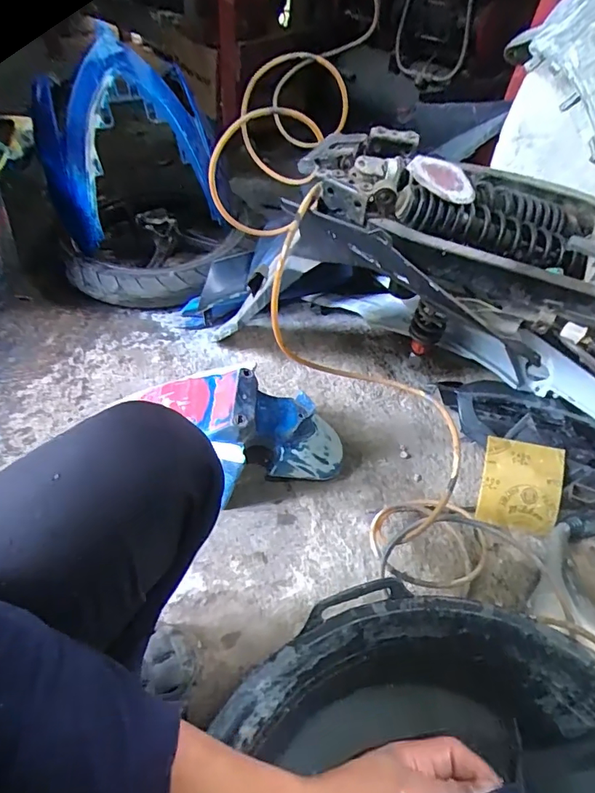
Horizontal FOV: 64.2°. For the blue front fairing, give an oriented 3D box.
[{"bbox_3d":[-0.403,-0.579,1.066,0.357,0.328,0.372,-18,55,-19],"label":"blue front fairing"}]

